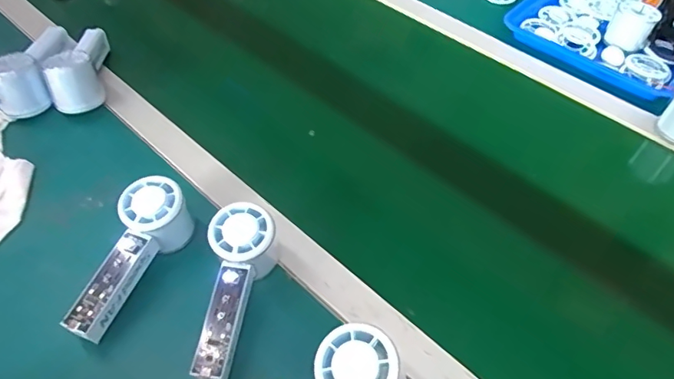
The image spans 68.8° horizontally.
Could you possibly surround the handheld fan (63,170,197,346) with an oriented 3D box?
[{"bbox_3d":[-0.187,0.064,0.455,0.046,0.062,0.148,20,68,13],"label":"handheld fan"}]

